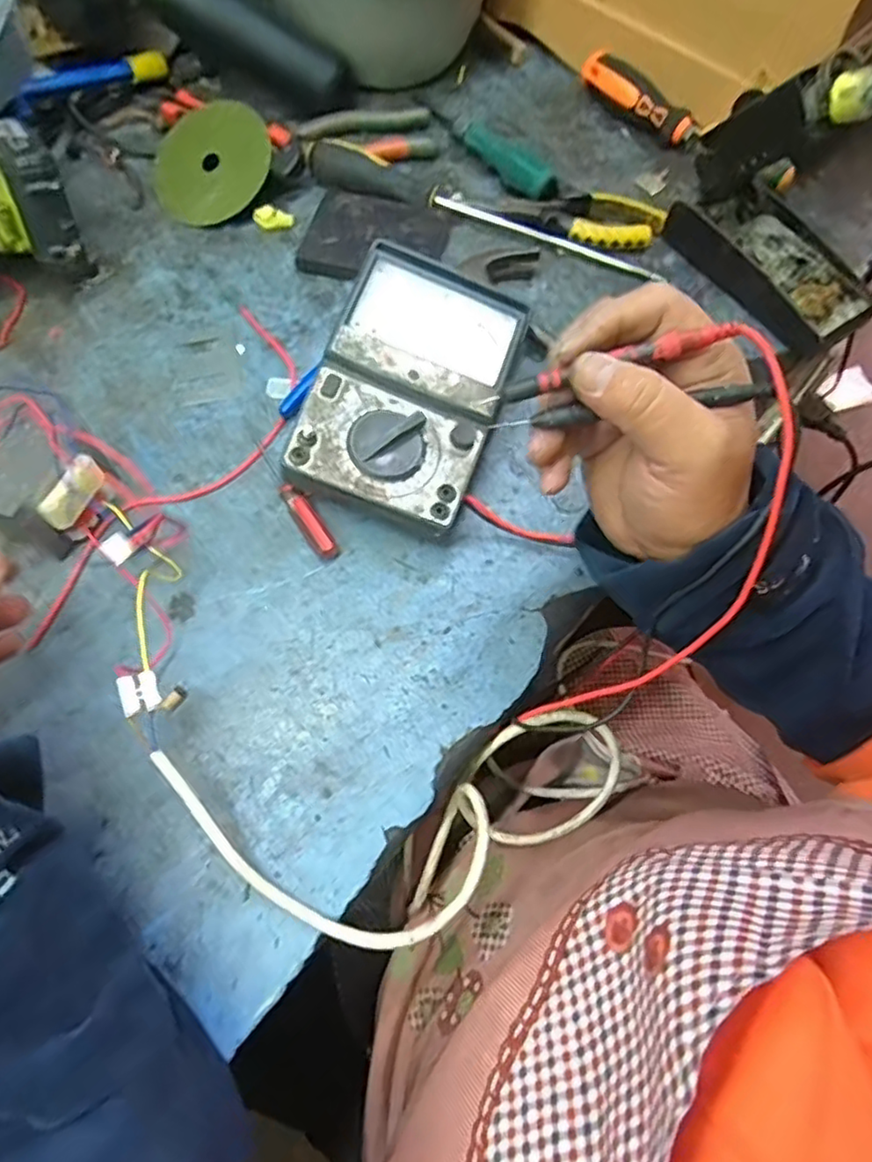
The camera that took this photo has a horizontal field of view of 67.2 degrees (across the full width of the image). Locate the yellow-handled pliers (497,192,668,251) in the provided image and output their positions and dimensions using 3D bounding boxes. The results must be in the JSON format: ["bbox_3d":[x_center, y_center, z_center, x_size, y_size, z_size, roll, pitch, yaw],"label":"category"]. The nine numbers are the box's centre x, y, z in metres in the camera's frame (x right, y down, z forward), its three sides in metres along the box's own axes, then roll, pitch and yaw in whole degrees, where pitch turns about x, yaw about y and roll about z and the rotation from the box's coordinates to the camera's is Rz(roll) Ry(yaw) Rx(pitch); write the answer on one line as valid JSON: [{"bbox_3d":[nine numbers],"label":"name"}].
[{"bbox_3d":[0.119,-0.299,0.532,0.129,0.018,0.058,10,68,2],"label":"yellow-handled pliers"}]

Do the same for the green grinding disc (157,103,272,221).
[{"bbox_3d":[-0.180,-0.336,0.528,0.100,0.006,0.087,-13,90,13],"label":"green grinding disc"}]

